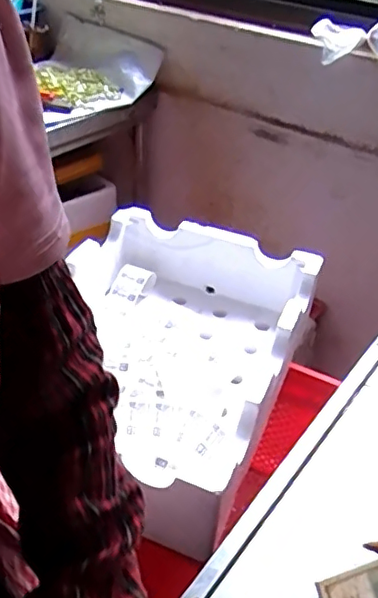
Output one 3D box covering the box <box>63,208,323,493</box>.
[{"bbox_3d":[-0.032,0.058,0.978,0.391,0.153,0.479,17,40,16],"label":"box"}]

